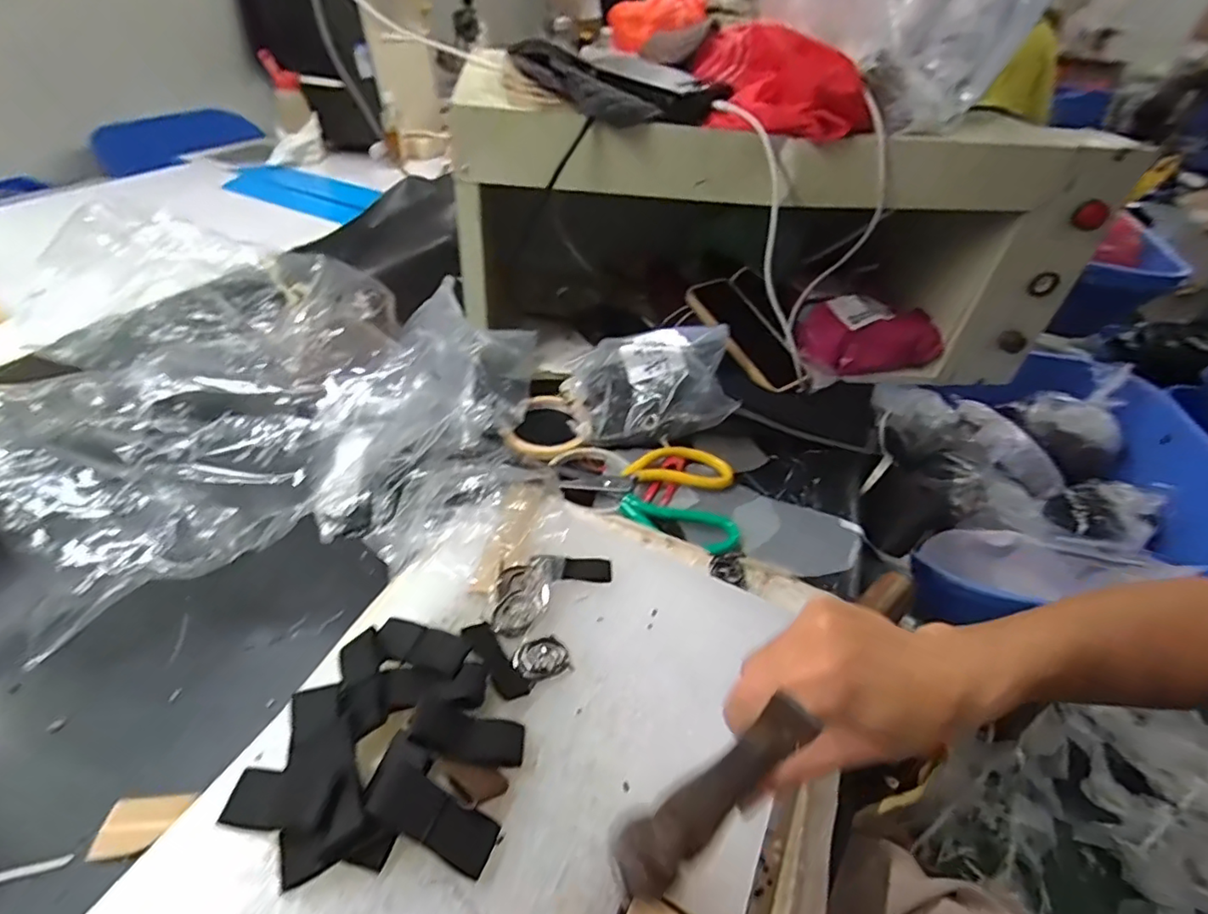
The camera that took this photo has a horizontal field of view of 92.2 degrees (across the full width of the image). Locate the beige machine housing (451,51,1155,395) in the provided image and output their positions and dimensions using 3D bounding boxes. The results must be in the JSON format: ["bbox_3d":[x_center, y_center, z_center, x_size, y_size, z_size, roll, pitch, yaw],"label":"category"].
[{"bbox_3d":[0.185,-0.243,0.654,0.642,0.265,0.245,5,42,-2],"label":"beige machine housing"}]

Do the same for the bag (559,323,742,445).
[{"bbox_3d":[0.046,-0.079,0.600,0.157,0.086,0.112,-3,42,-11],"label":"bag"}]

